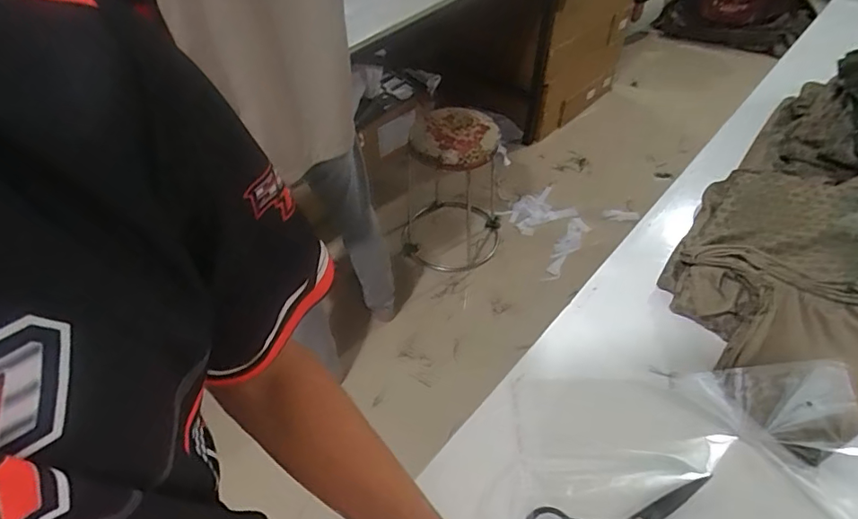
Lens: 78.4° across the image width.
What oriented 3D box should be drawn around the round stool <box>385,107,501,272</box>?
[{"bbox_3d":[0.083,-0.252,1.802,0.348,0.458,0.356,7,50,7],"label":"round stool"}]

